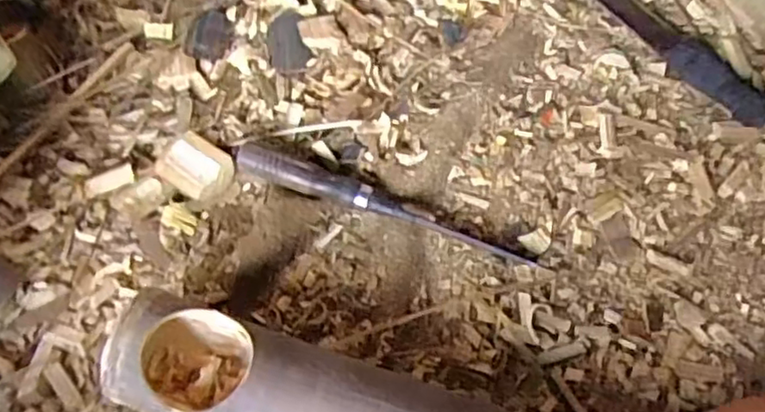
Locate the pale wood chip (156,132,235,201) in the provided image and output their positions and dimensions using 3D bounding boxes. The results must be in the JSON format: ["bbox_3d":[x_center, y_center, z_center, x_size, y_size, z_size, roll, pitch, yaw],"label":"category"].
[{"bbox_3d":[-0.149,-0.031,0.534,0.056,0.018,0.046,31,68,11],"label":"pale wood chip"}]

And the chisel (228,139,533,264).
[{"bbox_3d":[0.001,-0.003,0.516,0.238,0.022,0.025,19,66,6],"label":"chisel"}]

